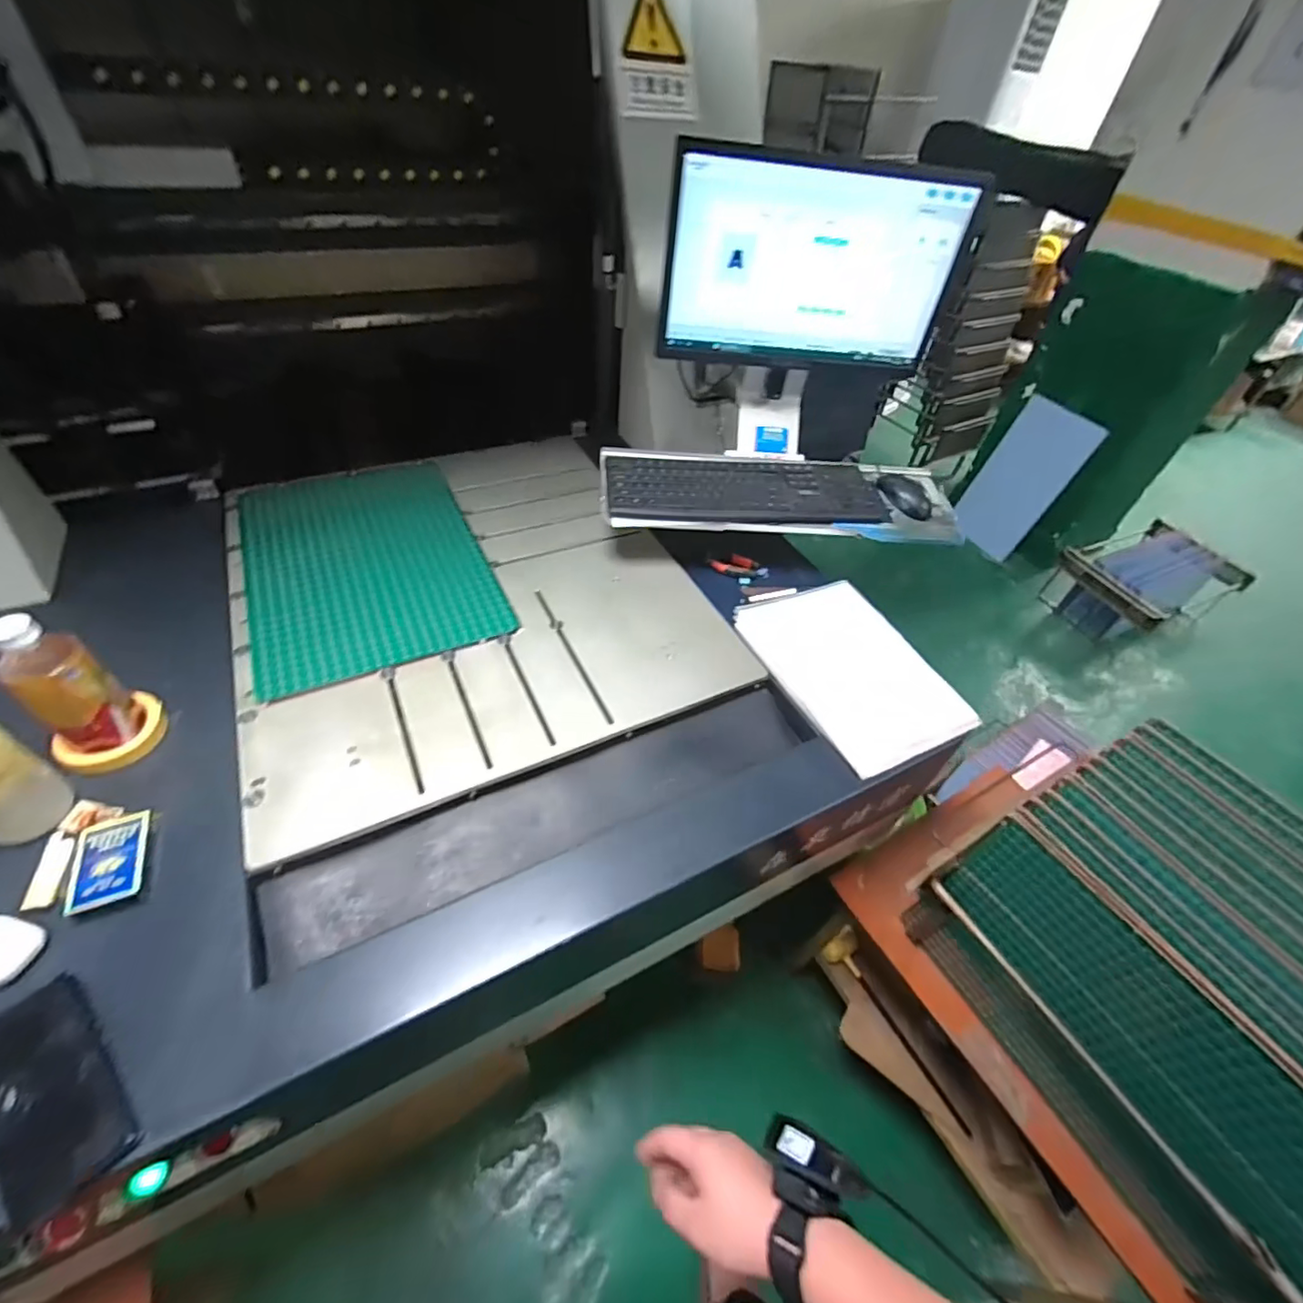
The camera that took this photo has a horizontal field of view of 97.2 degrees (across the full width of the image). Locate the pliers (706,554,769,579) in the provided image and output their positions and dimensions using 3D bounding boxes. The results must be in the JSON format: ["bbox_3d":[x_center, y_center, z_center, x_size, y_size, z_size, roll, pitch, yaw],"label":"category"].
[{"bbox_3d":[0.150,-0.145,0.984,0.105,0.020,0.046,8,47,1],"label":"pliers"}]

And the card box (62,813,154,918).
[{"bbox_3d":[-0.540,0.207,0.571,0.060,0.020,0.098,-12,50,-17],"label":"card box"}]

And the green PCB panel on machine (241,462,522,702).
[{"bbox_3d":[-0.451,-0.152,0.912,0.335,0.006,0.481,-18,51,-21],"label":"green PCB panel on machine"}]

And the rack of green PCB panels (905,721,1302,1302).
[{"bbox_3d":[0.673,0.426,0.718,0.381,0.347,0.529,-19,52,-23],"label":"rack of green PCB panels"}]

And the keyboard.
[{"bbox_3d":[0.161,-0.264,0.944,0.461,0.033,0.144,-2,47,-8],"label":"keyboard"}]

